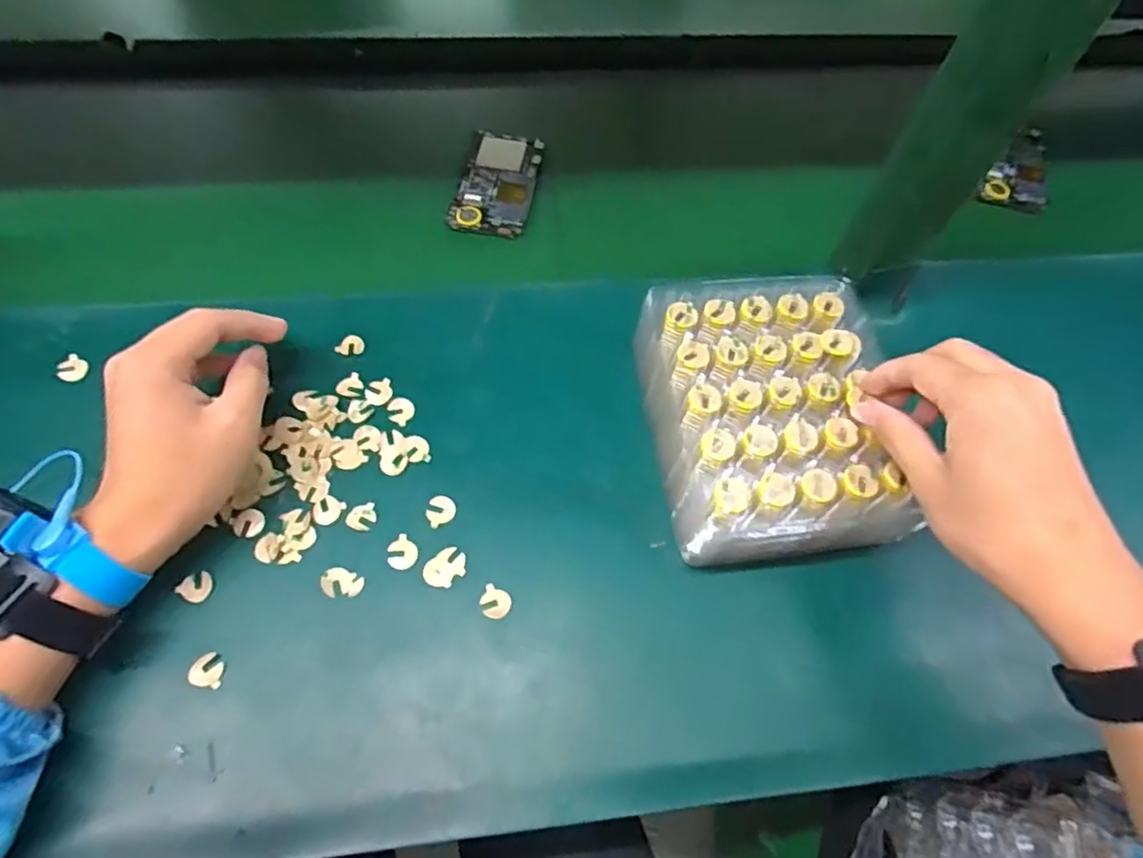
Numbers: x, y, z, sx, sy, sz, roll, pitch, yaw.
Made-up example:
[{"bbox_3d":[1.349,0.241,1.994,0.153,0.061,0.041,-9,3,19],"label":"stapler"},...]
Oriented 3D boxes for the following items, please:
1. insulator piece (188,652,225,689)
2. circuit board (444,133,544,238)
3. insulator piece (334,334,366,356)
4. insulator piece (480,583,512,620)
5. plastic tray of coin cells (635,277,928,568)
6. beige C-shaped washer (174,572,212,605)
[{"bbox_3d":[-0.202,0.134,0.356,0.017,0.007,0.018,2,60,-3],"label":"insulator piece"},{"bbox_3d":[-0.064,-0.220,0.561,0.064,0.006,0.122,9,60,1],"label":"circuit board"},{"bbox_3d":[-0.158,-0.060,0.459,0.016,0.005,0.020,21,61,8],"label":"insulator piece"},{"bbox_3d":[-0.045,0.104,0.380,0.019,0.004,0.018,2,60,-3],"label":"insulator piece"},{"bbox_3d":[0.128,-0.014,0.407,0.149,0.051,0.178,-6,66,-5],"label":"plastic tray of coin cells"},{"bbox_3d":[-0.219,0.093,0.374,0.016,0.005,0.018,32,63,14],"label":"beige C-shaped washer"}]

